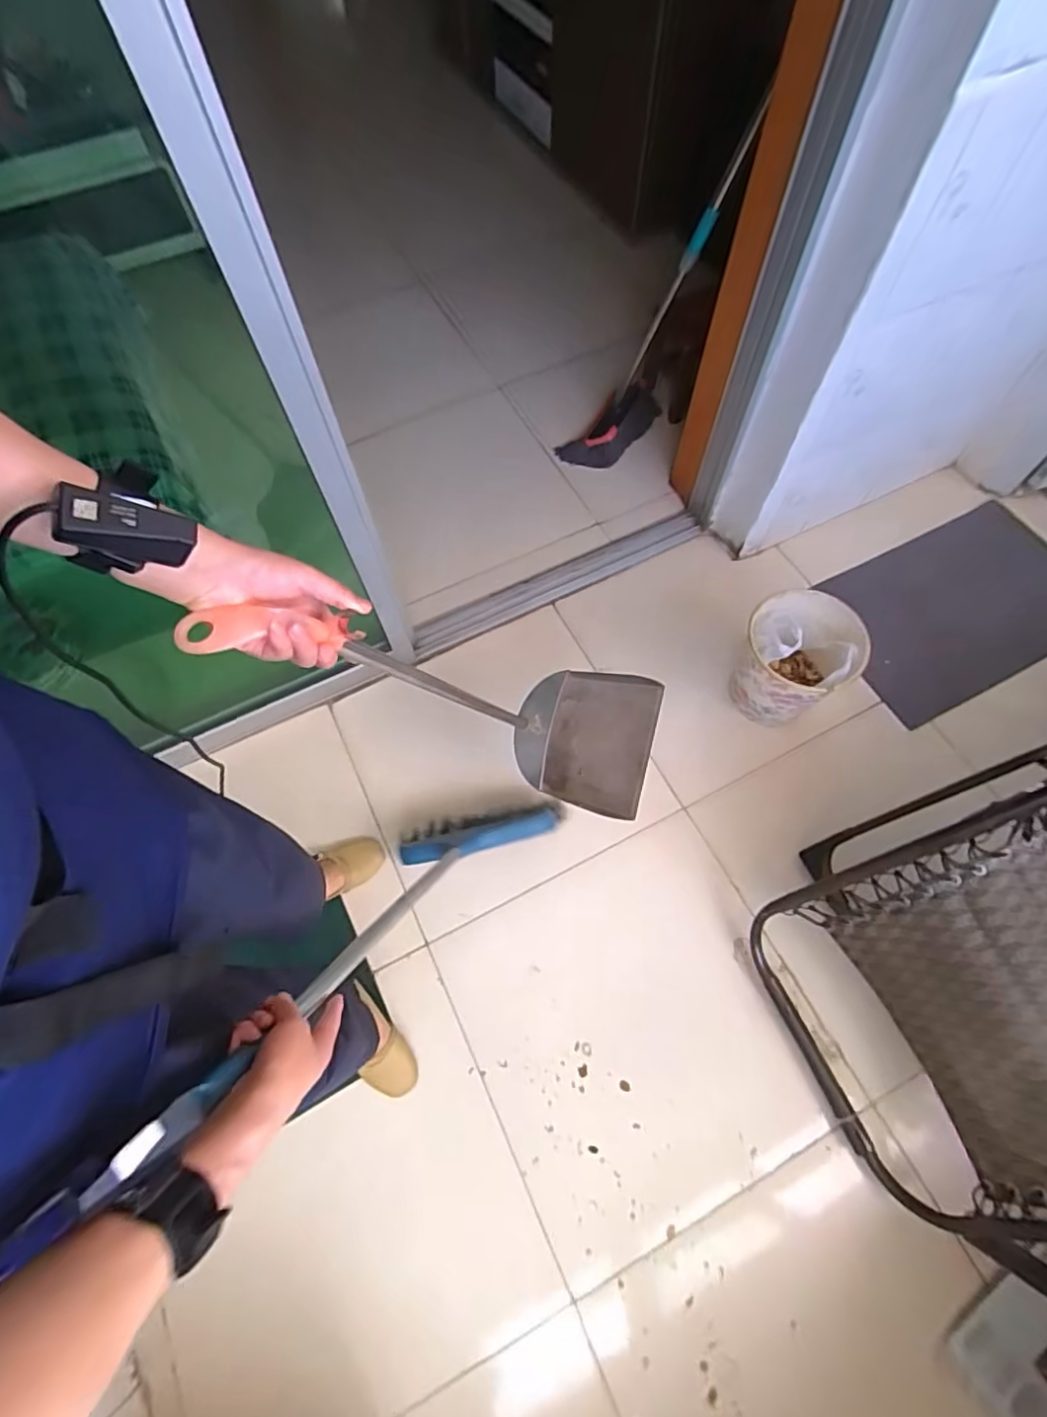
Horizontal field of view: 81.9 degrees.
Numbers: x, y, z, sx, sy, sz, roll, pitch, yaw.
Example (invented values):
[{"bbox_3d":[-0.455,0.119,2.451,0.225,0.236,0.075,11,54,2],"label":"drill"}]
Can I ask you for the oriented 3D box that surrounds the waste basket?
[{"bbox_3d":[0.582,-0.099,1.313,0.220,0.285,0.226,-1,66,1],"label":"waste basket"}]

